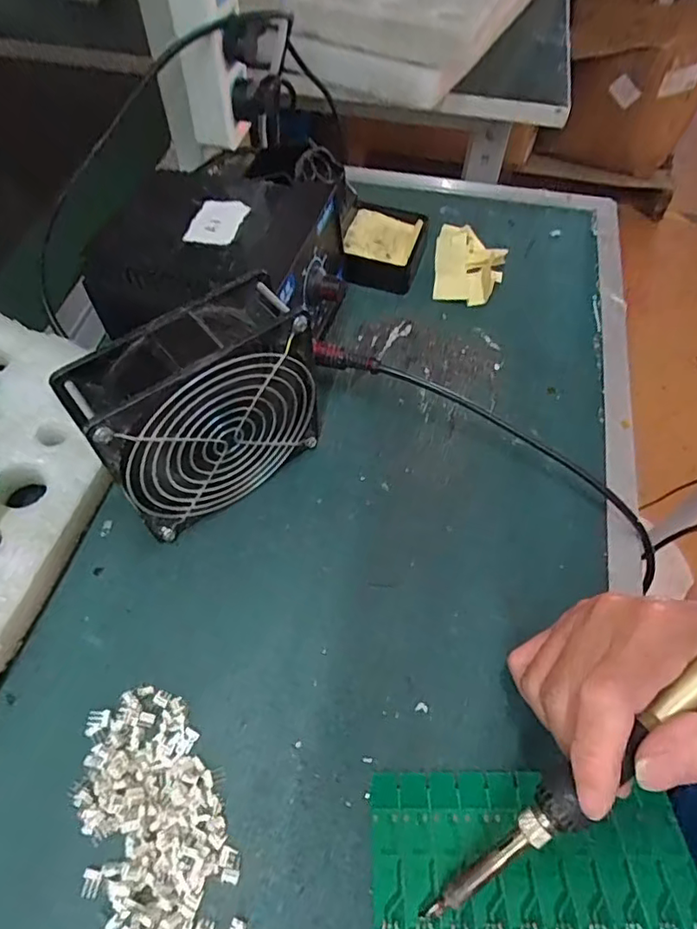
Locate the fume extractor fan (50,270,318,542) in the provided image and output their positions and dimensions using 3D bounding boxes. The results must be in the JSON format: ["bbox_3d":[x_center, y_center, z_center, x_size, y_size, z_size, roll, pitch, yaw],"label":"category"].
[{"bbox_3d":[-0.075,-0.024,0.310,0.119,0.120,0.046,-34,65,-21],"label":"fume extractor fan"}]

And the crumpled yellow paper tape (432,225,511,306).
[{"bbox_3d":[0.096,-0.161,0.449,0.055,0.021,0.066,11,55,9],"label":"crumpled yellow paper tape"}]

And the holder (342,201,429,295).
[{"bbox_3d":[0.028,-0.173,0.456,0.059,0.032,0.078,13,58,7],"label":"holder"}]

